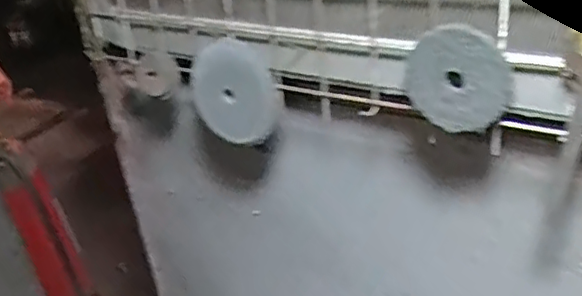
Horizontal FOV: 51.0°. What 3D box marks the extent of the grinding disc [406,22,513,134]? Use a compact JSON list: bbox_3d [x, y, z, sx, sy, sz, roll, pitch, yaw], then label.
[{"bbox_3d":[0.137,-0.055,0.498,0.084,0.084,0.011,39,33,10],"label":"grinding disc"}]

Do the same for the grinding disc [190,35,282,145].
[{"bbox_3d":[-0.060,-0.056,0.648,0.119,0.107,0.016,-30,13,41],"label":"grinding disc"}]

